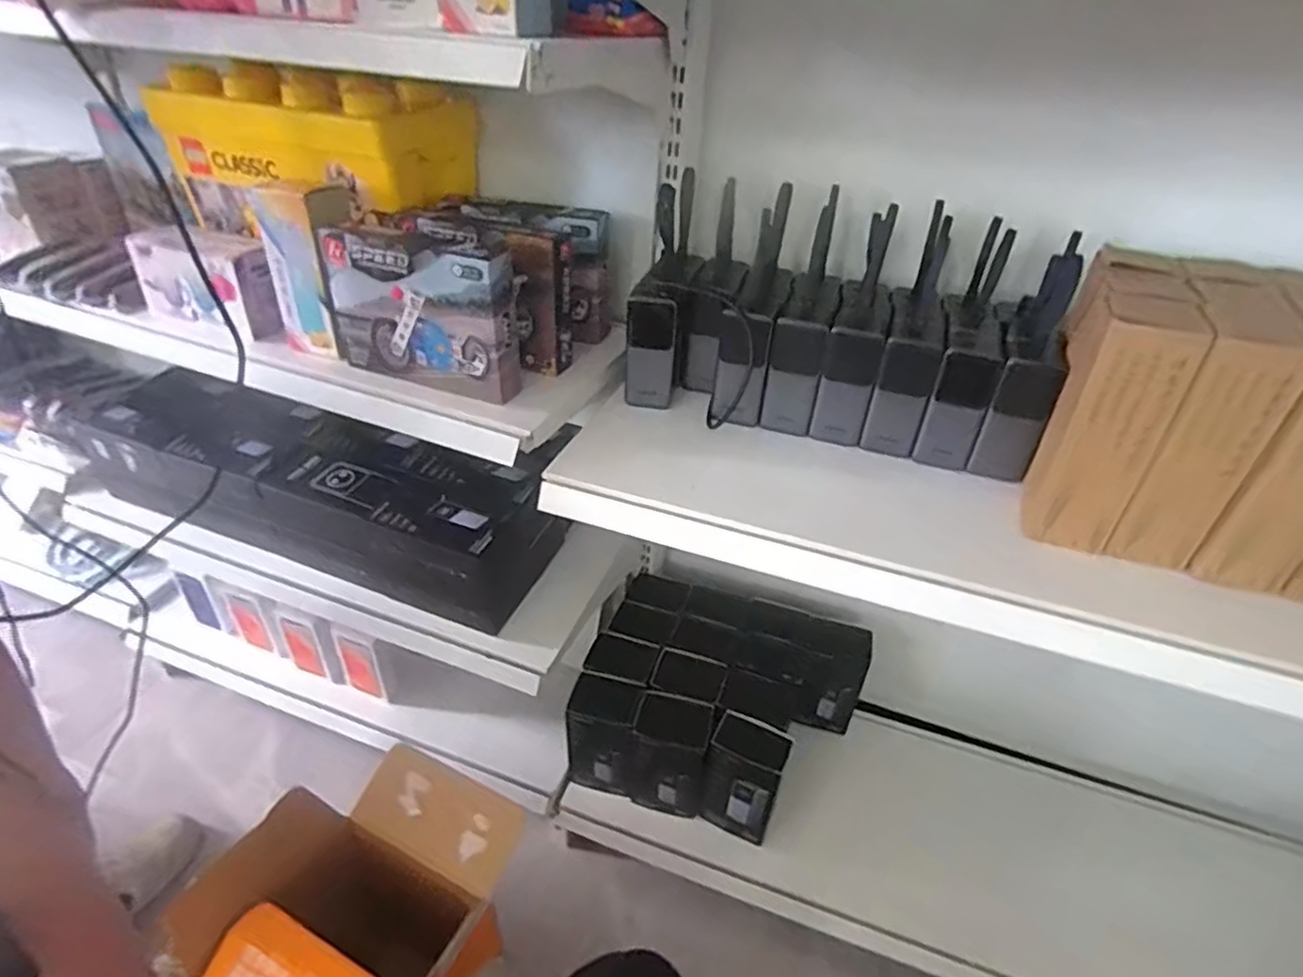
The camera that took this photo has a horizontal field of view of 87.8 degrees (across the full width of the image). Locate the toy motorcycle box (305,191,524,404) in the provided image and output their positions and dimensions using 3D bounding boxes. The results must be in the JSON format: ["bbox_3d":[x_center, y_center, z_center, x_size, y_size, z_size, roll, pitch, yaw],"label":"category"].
[{"bbox_3d":[-0.233,-0.195,0.698,0.223,0.150,0.092,18,39,18],"label":"toy motorcycle box"}]

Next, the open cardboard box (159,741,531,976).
[{"bbox_3d":[-0.292,0.476,0.745,0.283,0.255,0.279,19,39,19],"label":"open cardboard box"}]

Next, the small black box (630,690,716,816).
[{"bbox_3d":[0.026,0.386,0.970,0.104,0.179,0.075,10,37,8],"label":"small black box"}]

